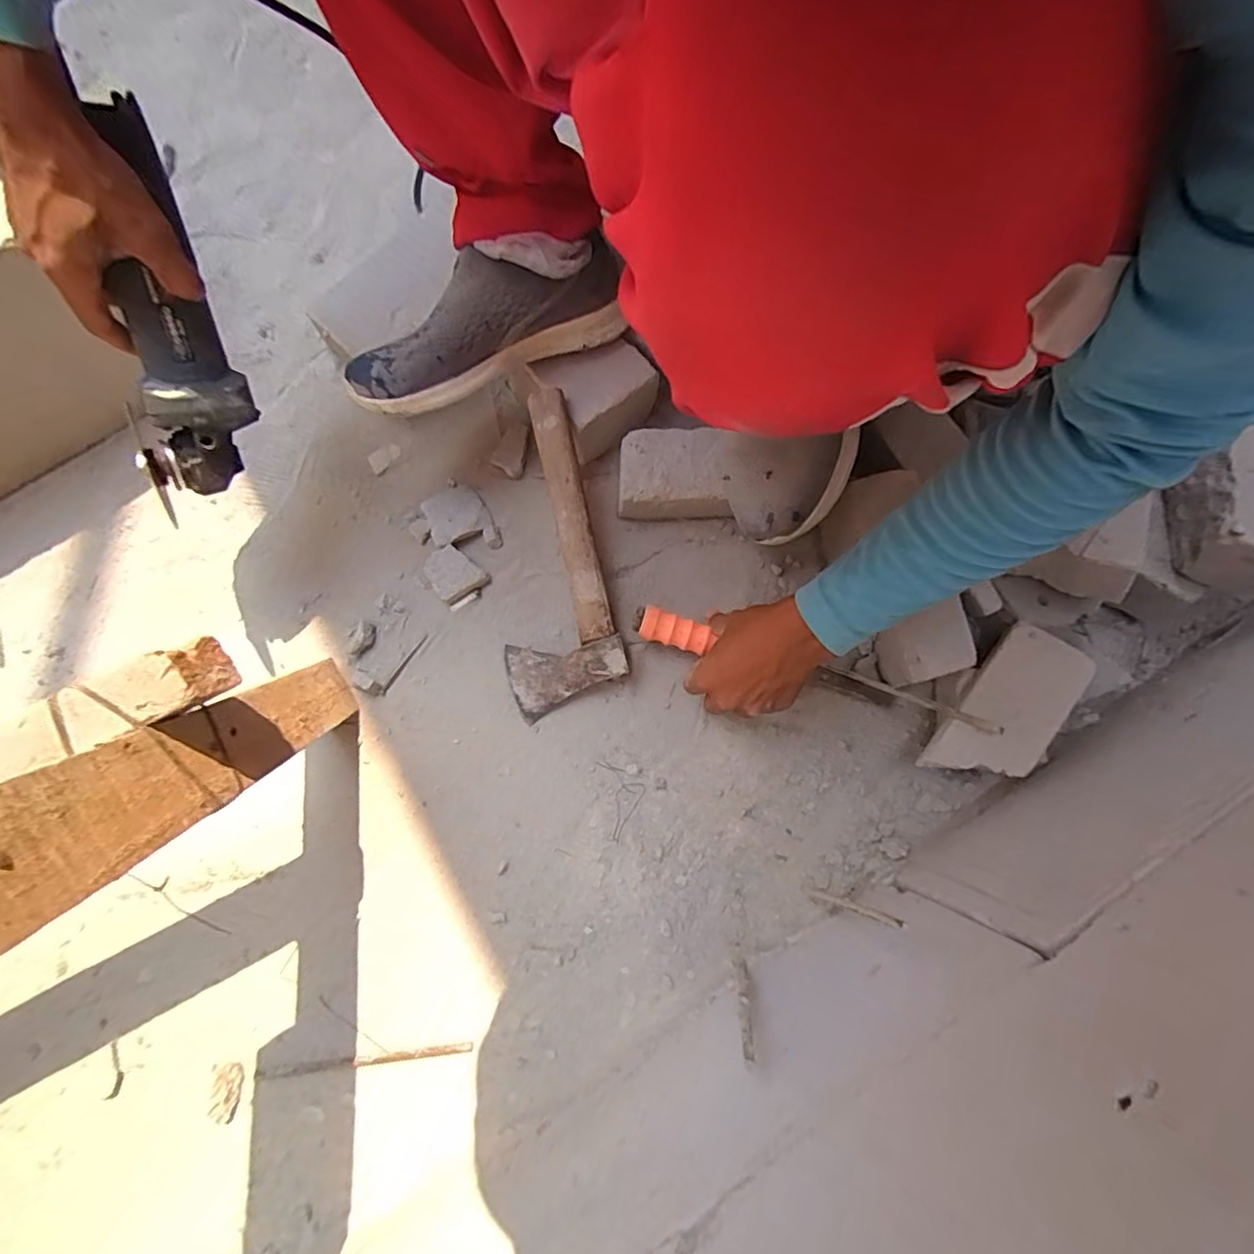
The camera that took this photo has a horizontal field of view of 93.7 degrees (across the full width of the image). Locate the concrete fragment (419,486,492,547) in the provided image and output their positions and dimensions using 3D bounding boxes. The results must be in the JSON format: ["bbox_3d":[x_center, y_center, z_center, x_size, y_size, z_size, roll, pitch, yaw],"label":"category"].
[{"bbox_3d":[-0.190,-0.127,0.648,0.064,0.008,0.064,-27,79,-5],"label":"concrete fragment"}]

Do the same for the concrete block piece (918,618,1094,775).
[{"bbox_3d":[0.338,0.074,0.521,0.072,0.027,0.153,38,81,8],"label":"concrete block piece"}]

